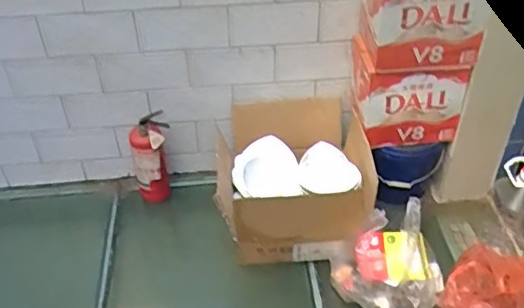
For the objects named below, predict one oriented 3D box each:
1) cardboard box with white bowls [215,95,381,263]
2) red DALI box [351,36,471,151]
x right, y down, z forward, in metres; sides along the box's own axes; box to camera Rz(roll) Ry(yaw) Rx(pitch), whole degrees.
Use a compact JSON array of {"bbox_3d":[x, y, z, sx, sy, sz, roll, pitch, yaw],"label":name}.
[{"bbox_3d":[0.096,0.084,1.862,0.488,0.313,0.511,0,41,2],"label":"cardboard box with white bowls"},{"bbox_3d":[0.463,-0.188,1.797,0.326,0.280,0.190,-2,41,-1],"label":"red DALI box"}]

